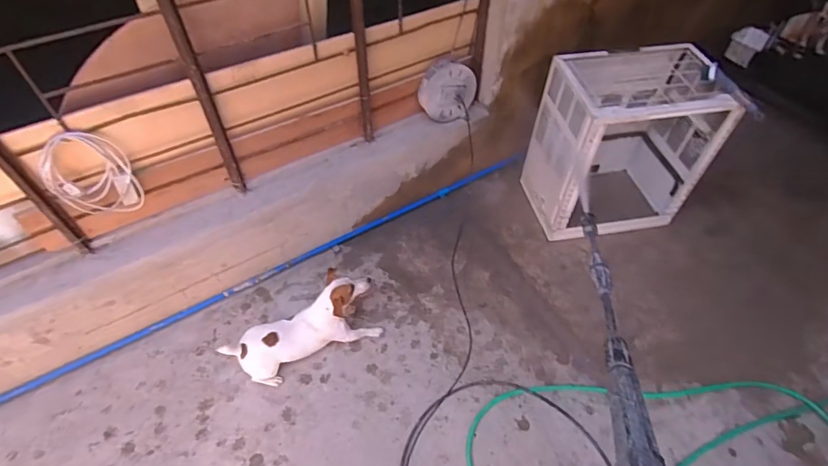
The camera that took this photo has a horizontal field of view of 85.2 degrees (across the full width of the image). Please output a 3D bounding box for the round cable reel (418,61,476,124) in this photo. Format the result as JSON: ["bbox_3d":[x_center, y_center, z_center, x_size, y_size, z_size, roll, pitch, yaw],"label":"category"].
[{"bbox_3d":[0.139,-0.561,1.804,0.239,0.230,0.057,-8,50,-7],"label":"round cable reel"}]

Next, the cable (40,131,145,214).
[{"bbox_3d":[-0.954,-0.162,1.336,0.208,0.311,0.030,-30,56,-23],"label":"cable"}]

